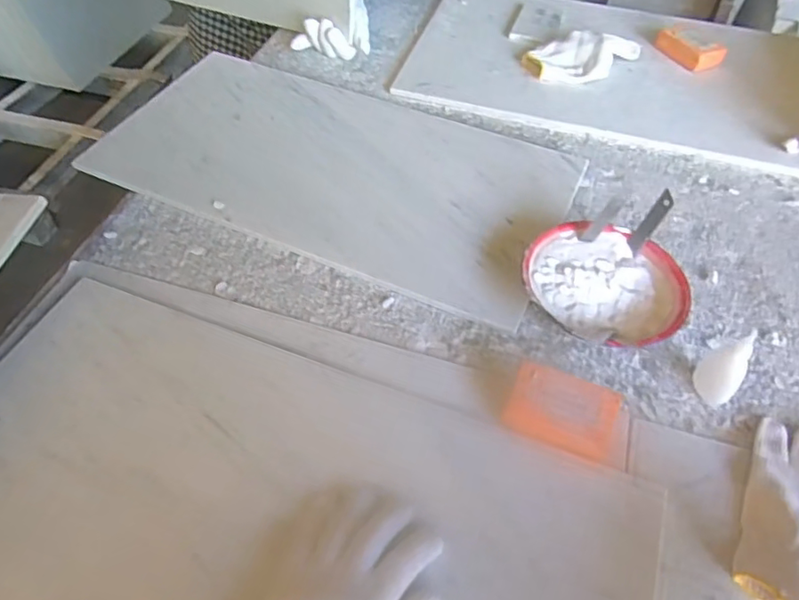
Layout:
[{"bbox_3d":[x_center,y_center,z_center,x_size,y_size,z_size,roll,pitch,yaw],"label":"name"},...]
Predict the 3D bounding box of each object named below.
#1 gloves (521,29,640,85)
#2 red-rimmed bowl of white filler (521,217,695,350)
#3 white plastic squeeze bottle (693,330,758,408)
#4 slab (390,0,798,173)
[{"bbox_3d":[0.289,-0.385,0.889,0.184,0.038,0.087,-21,56,-17],"label":"gloves"},{"bbox_3d":[0.213,-0.009,0.610,0.159,0.051,0.154,0,52,0],"label":"red-rimmed bowl of white filler"},{"bbox_3d":[0.306,0.062,0.533,0.030,0.088,0.037,-41,65,-20],"label":"white plastic squeeze bottle"},{"bbox_3d":[0.347,-0.369,0.900,0.636,0.029,0.347,15,54,11],"label":"slab"}]

